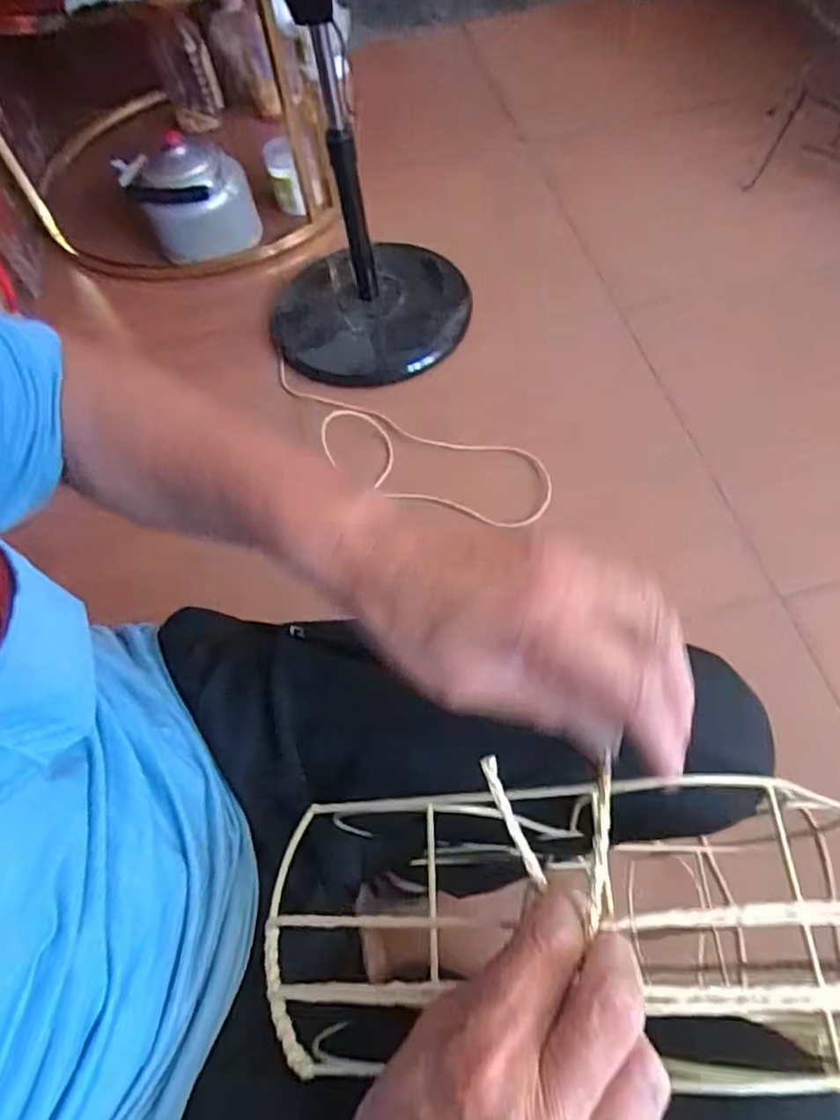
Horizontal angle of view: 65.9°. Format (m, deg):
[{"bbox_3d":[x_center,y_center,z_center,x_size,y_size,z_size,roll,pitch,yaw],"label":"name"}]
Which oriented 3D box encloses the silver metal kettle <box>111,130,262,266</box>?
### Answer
[{"bbox_3d":[-0.430,-0.682,1.232,0.214,0.173,0.158,-23,61,-6],"label":"silver metal kettle"}]

